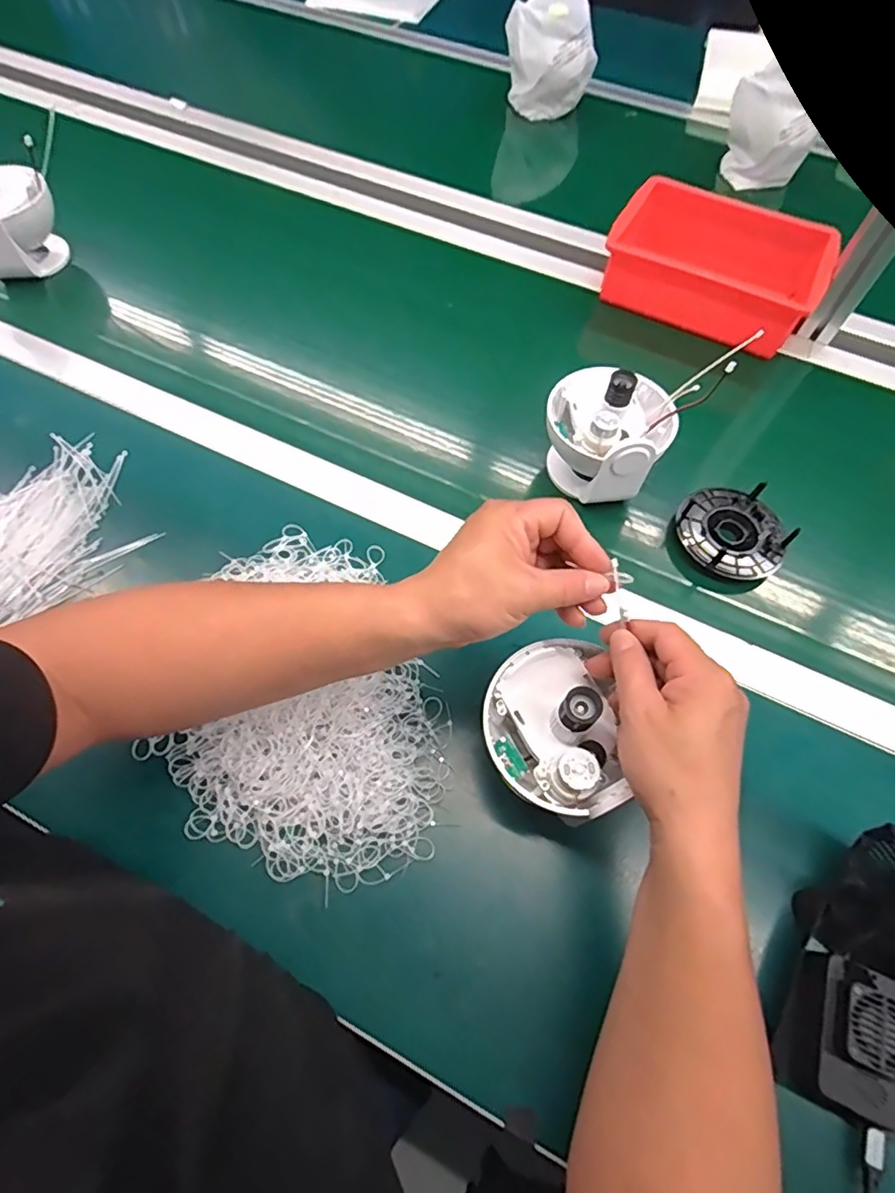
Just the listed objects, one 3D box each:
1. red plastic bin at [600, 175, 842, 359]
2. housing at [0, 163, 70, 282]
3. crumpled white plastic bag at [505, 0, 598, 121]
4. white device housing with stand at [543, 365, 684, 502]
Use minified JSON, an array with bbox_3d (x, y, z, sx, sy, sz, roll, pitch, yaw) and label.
[{"bbox_3d":[0.327,-0.408,0.692,0.244,0.073,0.168,29,65,12],"label":"red plastic bin"},{"bbox_3d":[-0.525,-0.446,0.679,0.114,0.111,0.086,-40,71,-20],"label":"housing"},{"bbox_3d":[0.165,-0.868,0.894,0.133,0.144,0.150,10,63,3],"label":"crumpled white plastic bag"},{"bbox_3d":[0.152,-0.155,0.531,0.111,0.102,0.106,8,62,2],"label":"white device housing with stand"}]

